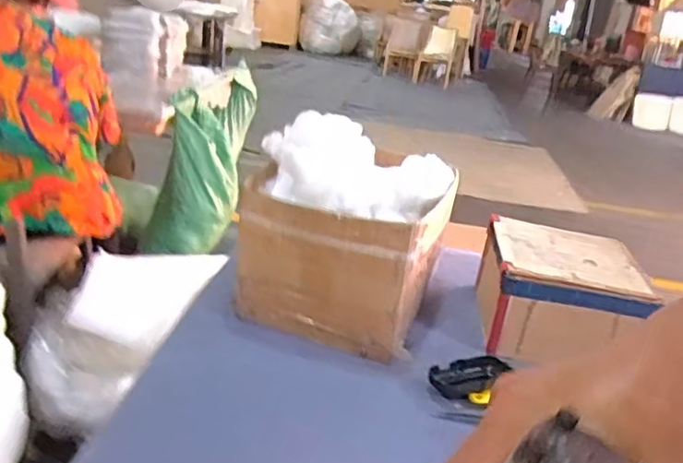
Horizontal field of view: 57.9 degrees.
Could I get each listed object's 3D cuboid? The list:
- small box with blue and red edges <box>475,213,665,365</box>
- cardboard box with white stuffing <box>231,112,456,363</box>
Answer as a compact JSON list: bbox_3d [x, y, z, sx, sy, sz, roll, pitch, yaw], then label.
[{"bbox_3d":[0.324,0.090,0.913,0.210,0.128,0.207,9,22,4],"label":"small box with blue and red edges"},{"bbox_3d":[0.008,0.004,0.888,0.261,0.261,0.245,14,23,15],"label":"cardboard box with white stuffing"}]

